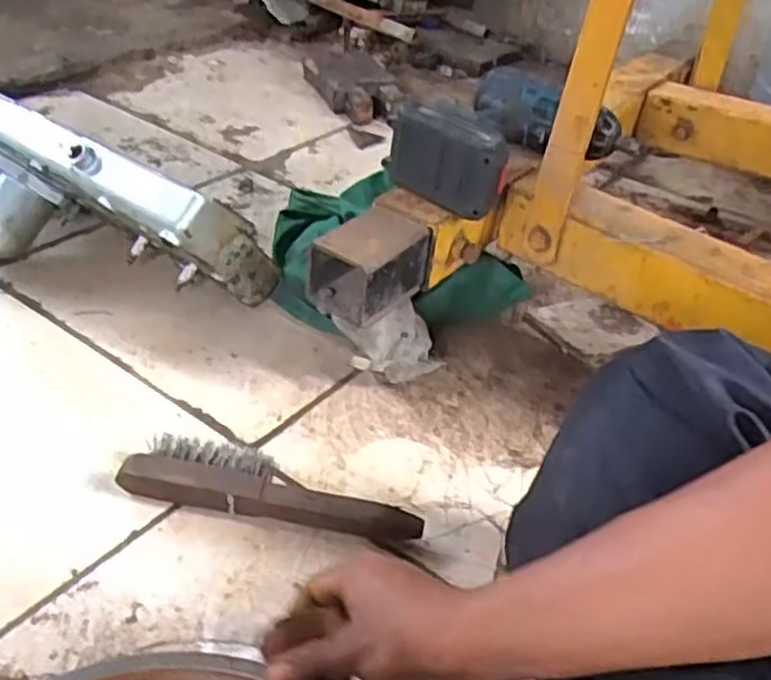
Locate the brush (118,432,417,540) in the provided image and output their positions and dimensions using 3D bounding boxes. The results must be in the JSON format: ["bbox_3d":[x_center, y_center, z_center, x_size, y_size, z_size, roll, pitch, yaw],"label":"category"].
[{"bbox_3d":[-0.090,0.117,0.644,0.237,0.040,0.053,8,36,1],"label":"brush"}]

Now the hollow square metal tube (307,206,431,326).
[{"bbox_3d":[-0.014,-0.069,0.711,0.066,0.073,0.099,27,40,25],"label":"hollow square metal tube"}]

